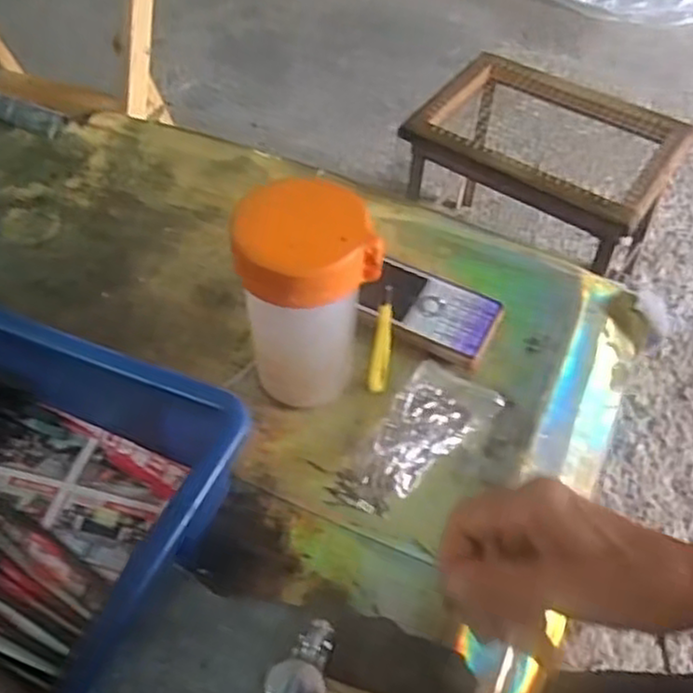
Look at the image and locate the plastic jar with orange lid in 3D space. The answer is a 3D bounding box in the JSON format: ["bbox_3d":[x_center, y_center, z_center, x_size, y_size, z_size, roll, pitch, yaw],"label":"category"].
[{"bbox_3d":[-0.020,-0.022,0.409,0.071,0.145,0.064,3,52,1],"label":"plastic jar with orange lid"}]

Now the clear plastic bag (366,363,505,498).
[{"bbox_3d":[0.049,0.047,0.436,0.056,0.019,0.091,28,56,20],"label":"clear plastic bag"}]

